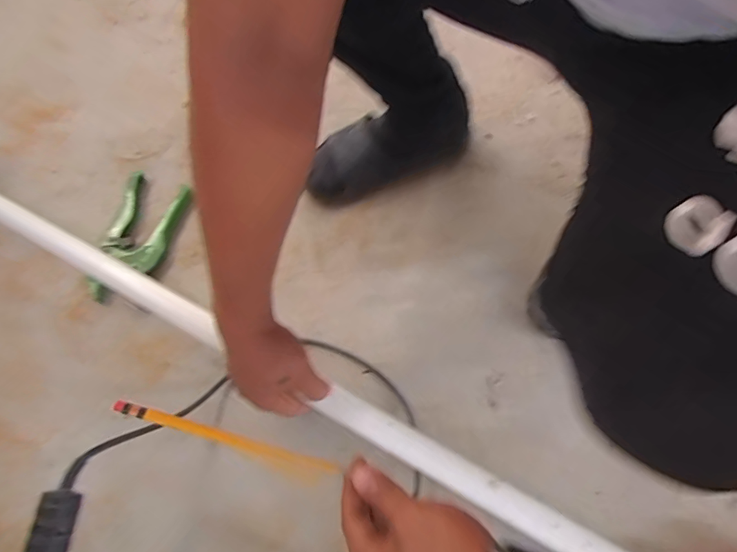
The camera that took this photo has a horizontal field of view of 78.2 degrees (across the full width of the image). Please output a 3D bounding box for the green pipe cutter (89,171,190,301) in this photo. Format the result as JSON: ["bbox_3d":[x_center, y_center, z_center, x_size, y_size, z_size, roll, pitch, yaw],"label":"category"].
[{"bbox_3d":[-0.327,-0.055,0.631,0.103,0.024,0.191,12,65,9],"label":"green pipe cutter"}]

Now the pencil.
[{"bbox_3d":[-0.093,0.118,0.322,0.165,0.014,0.009,26,63,-21],"label":"pencil"}]

